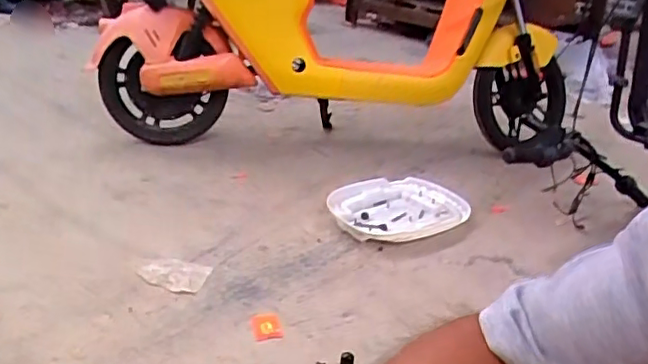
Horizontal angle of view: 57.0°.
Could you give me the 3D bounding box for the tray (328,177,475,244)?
[{"bbox_3d":[0.198,0.070,1.573,0.381,0.046,0.284,-16,32,-40],"label":"tray"}]

